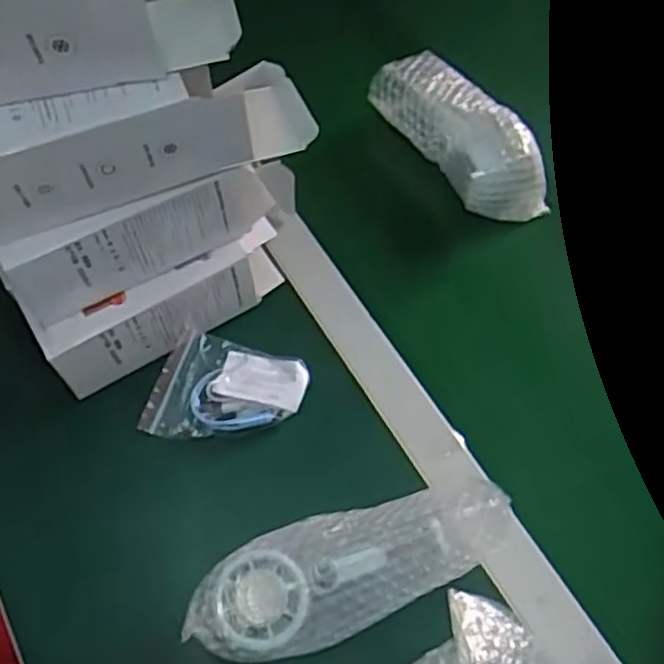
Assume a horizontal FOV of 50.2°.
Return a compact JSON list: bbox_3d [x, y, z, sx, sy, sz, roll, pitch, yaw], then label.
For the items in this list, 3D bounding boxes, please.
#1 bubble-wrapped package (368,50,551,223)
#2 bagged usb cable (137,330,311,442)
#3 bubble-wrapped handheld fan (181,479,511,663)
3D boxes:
[{"bbox_3d":[0.112,-0.175,0.641,0.070,0.072,0.185,-33,66,-17],"label":"bubble-wrapped package"},{"bbox_3d":[-0.082,0.051,0.557,0.114,0.022,0.084,14,62,8],"label":"bagged usb cable"},{"bbox_3d":[0.013,0.154,0.451,0.196,0.089,0.069,-13,62,-8],"label":"bubble-wrapped handheld fan"}]

